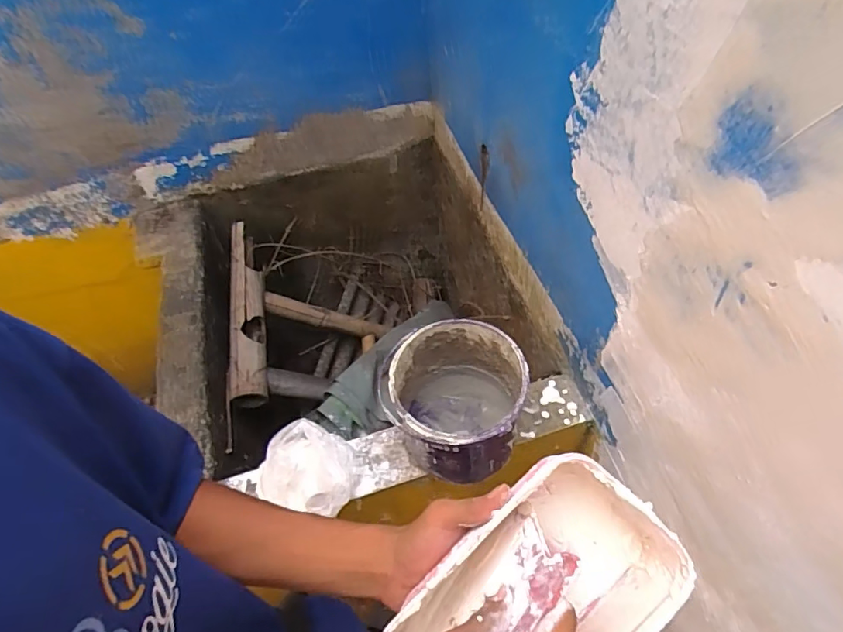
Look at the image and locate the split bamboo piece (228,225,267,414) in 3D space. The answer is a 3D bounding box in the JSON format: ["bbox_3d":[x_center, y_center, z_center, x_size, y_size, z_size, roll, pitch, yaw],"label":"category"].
[{"bbox_3d":[-0.402,-0.025,1.157,0.073,0.072,0.481,-11,55,-3],"label":"split bamboo piece"}]

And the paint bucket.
[{"bbox_3d":[0.051,0.131,0.744,0.186,0.187,0.180,-2,55,3],"label":"paint bucket"}]

